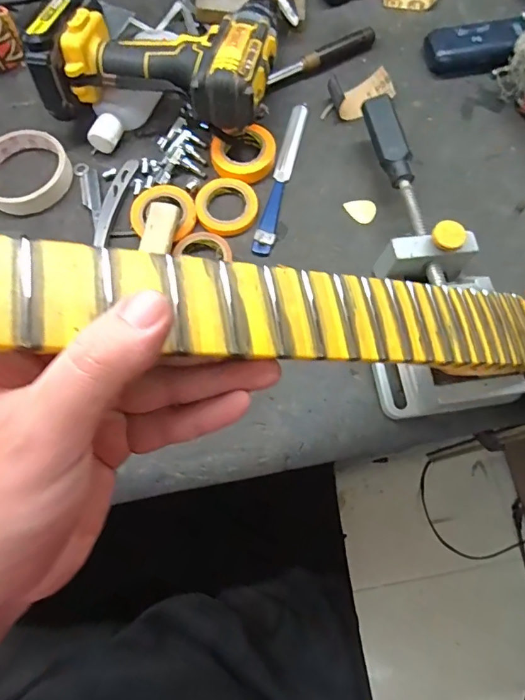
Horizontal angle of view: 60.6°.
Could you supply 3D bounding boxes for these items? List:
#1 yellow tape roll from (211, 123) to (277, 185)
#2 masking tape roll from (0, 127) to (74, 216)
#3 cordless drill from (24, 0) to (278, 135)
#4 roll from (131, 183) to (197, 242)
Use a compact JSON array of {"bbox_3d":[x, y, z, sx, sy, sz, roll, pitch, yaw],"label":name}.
[{"bbox_3d":[-0.018,-0.189,0.432,0.059,0.018,0.058,0,71,1],"label":"yellow tape roll"},{"bbox_3d":[-0.229,-0.171,0.431,0.083,0.018,0.087,0,71,1],"label":"masking tape roll"},{"bbox_3d":[-0.090,-0.289,0.432,0.204,0.085,0.173,8,71,4],"label":"cordless drill"},{"bbox_3d":[-0.091,-0.130,0.413,0.058,0.012,0.061,0,71,1],"label":"roll"}]

